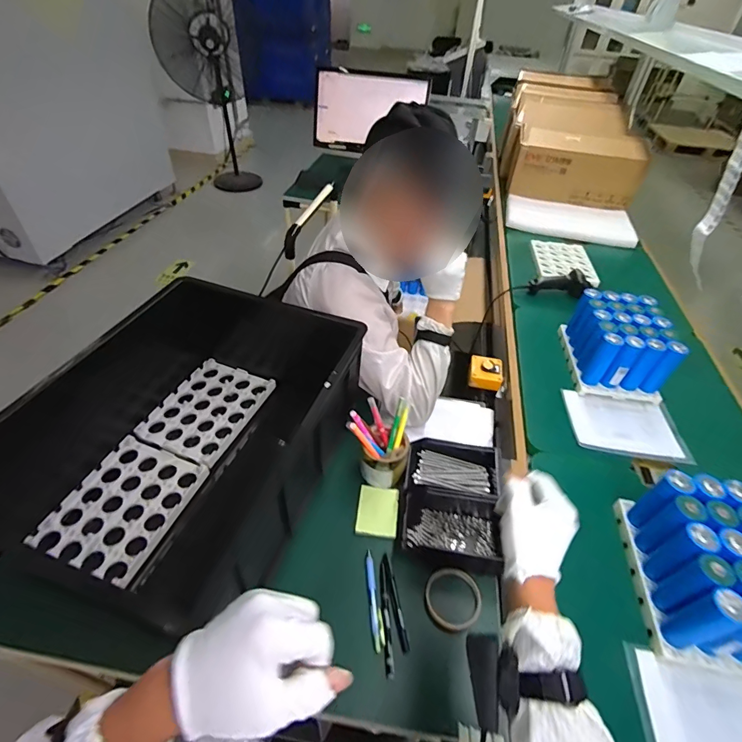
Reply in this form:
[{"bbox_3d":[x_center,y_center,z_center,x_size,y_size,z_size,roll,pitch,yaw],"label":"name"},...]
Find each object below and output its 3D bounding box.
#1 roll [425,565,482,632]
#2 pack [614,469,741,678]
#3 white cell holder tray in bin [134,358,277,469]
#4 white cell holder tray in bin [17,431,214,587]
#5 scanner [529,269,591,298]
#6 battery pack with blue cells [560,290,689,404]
[{"bbox_3d":[0.129,0.357,0.640,0.085,0.018,0.084,2,45,-2],"label":"roll"},{"bbox_3d":[0.500,0.291,0.589,0.169,0.154,0.228,9,45,5],"label":"pack"},{"bbox_3d":[-0.341,0.079,0.864,0.184,0.022,0.237,18,46,14],"label":"white cell holder tray in bin"},{"bbox_3d":[-0.421,0.230,0.703,0.180,0.027,0.217,16,46,12],"label":"white cell holder tray in bin"},{"bbox_3d":[0.554,-0.261,1.210,0.177,0.083,0.060,2,45,-2],"label":"scanner"},{"bbox_3d":[0.571,-0.057,0.953,0.169,0.156,0.221,7,45,3],"label":"battery pack with blue cells"}]

